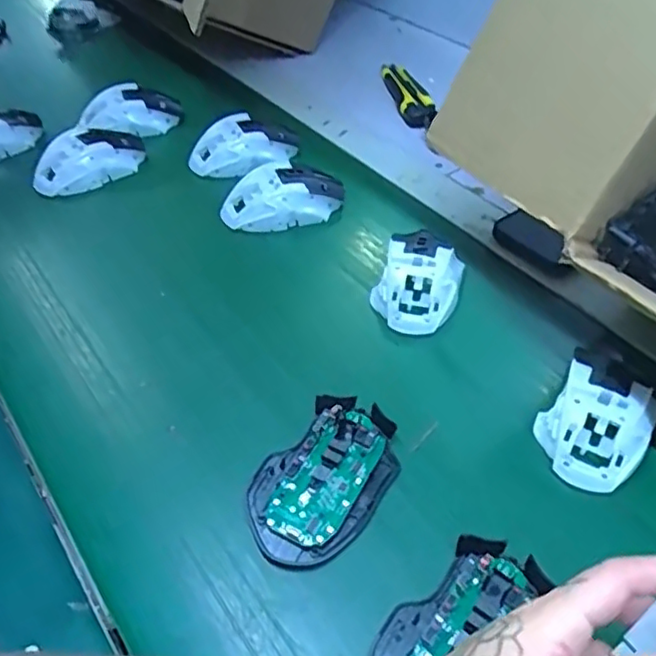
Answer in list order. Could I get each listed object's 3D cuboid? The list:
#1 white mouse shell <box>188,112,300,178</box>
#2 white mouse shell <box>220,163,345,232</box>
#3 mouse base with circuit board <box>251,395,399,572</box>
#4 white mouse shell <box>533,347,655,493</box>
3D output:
[{"bbox_3d":[-0.089,-0.191,0.671,0.117,0.041,0.064,-22,52,-19],"label":"white mouse shell"},{"bbox_3d":[-0.043,-0.125,0.599,0.117,0.038,0.061,-13,50,-12],"label":"white mouse shell"},{"bbox_3d":[-0.001,0.093,0.400,0.072,0.018,0.116,30,54,24],"label":"mouse base with circuit board"},{"bbox_3d":[0.179,0.062,0.418,0.067,0.040,0.094,27,53,22],"label":"white mouse shell"}]

